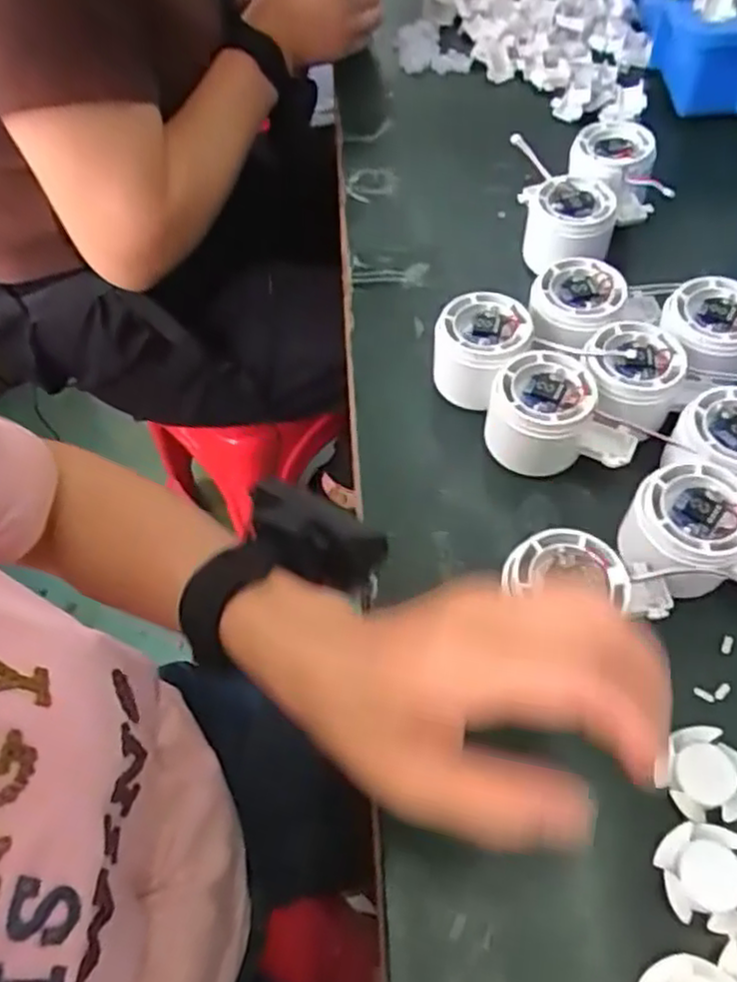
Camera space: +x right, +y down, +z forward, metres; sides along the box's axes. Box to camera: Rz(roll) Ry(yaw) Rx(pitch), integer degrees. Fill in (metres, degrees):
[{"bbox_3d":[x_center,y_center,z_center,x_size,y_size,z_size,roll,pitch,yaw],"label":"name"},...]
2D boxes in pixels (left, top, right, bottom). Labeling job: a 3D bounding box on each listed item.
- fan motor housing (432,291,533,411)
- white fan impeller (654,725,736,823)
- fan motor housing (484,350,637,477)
[{"bbox_3d":[0.069,-0.087,0.441,0.057,0.043,0.058,15,60,14],"label":"fan motor housing"},{"bbox_3d":[0.156,0.131,0.326,0.037,0.010,0.041,23,63,18],"label":"white fan impeller"},{"bbox_3d":[0.109,-0.044,0.413,0.081,0.043,0.061,2,58,6],"label":"fan motor housing"}]

